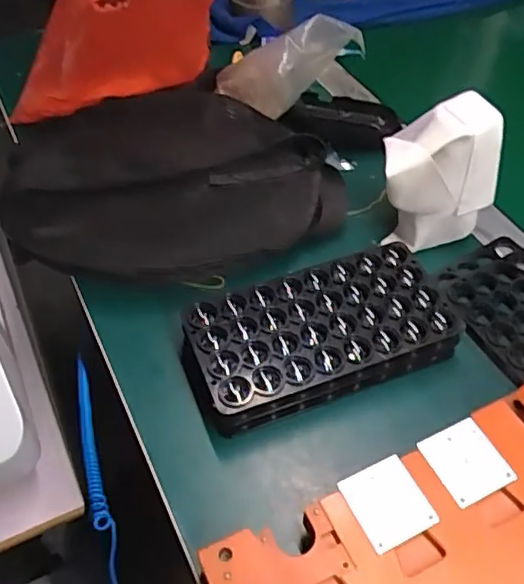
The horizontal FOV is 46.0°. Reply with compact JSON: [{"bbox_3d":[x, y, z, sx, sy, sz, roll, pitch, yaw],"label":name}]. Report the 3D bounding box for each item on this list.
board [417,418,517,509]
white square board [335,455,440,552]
[{"bbox_3d":[0.131,0.108,0.396,0.044,0.004,0.047,-20,52,-16],"label":"board"},{"bbox_3d":[0.077,0.129,0.379,0.045,0.004,0.048,-19,52,-16],"label":"white square board"}]

